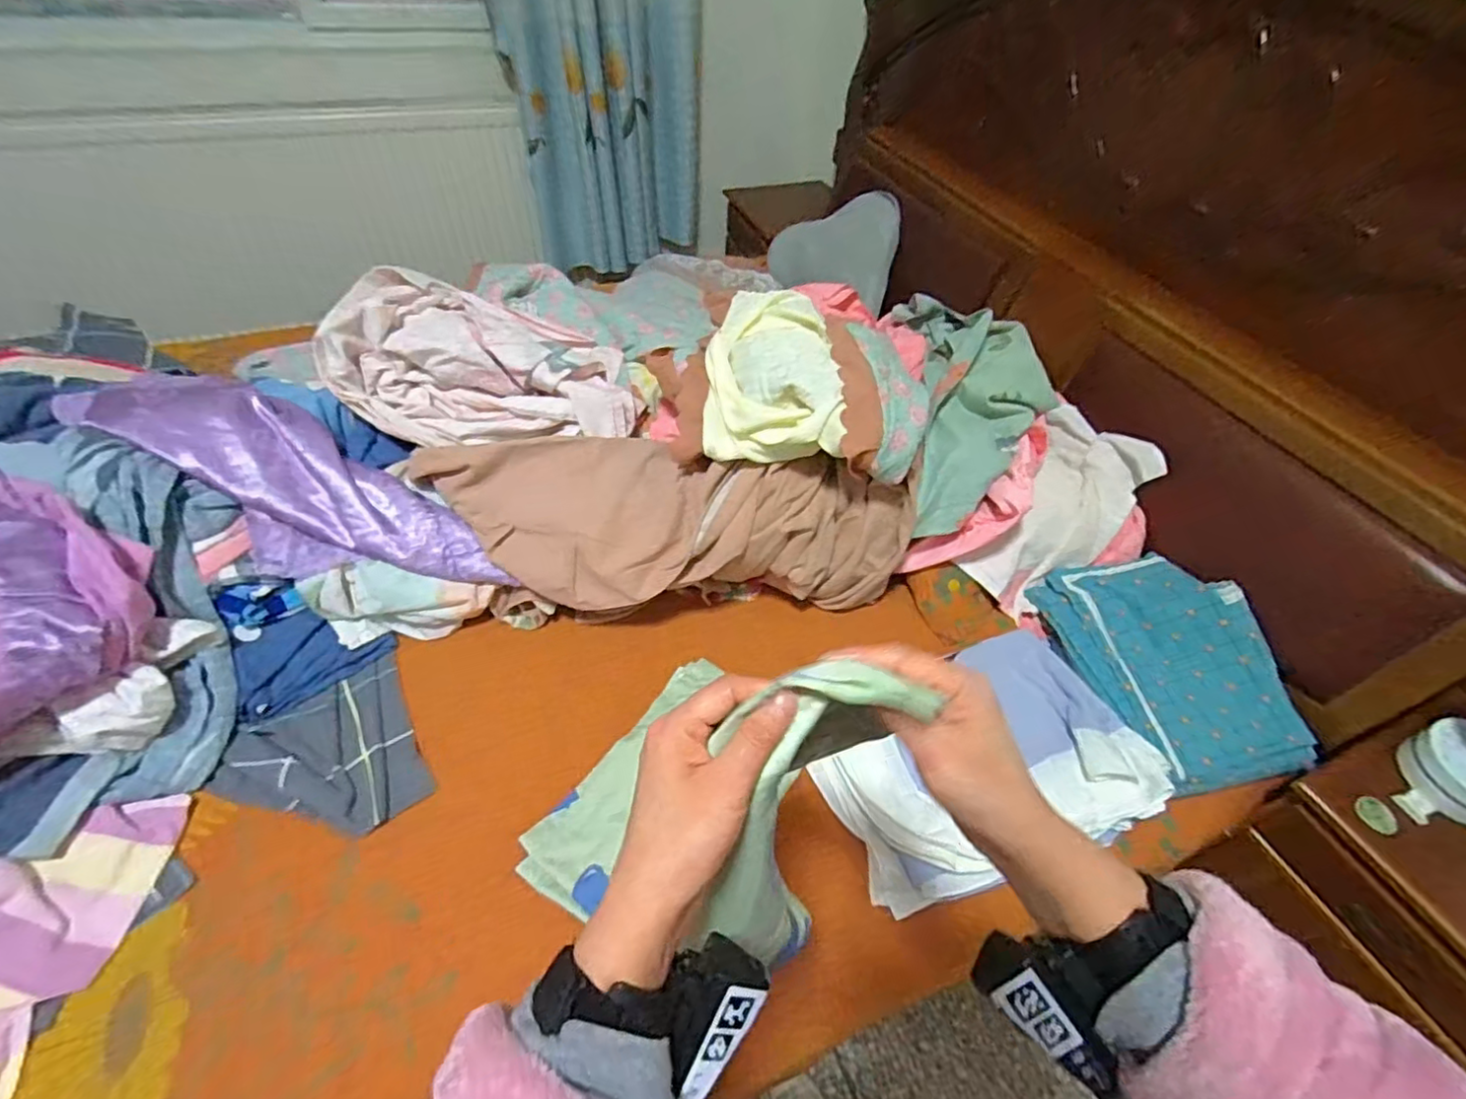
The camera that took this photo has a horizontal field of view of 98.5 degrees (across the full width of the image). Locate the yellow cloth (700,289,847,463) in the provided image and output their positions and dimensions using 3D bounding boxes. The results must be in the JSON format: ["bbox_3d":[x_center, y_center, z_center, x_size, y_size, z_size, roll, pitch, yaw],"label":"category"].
[{"bbox_3d":[0.058,-0.260,0.886,0.193,0.074,0.278,-4,71,20],"label":"yellow cloth"}]

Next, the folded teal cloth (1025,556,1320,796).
[{"bbox_3d":[0.623,0.158,0.904,0.244,0.051,0.340,-19,62,8],"label":"folded teal cloth"}]

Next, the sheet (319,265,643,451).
[{"bbox_3d":[-0.395,-0.317,0.999,0.456,0.192,0.278,-5,49,-9],"label":"sheet"}]

